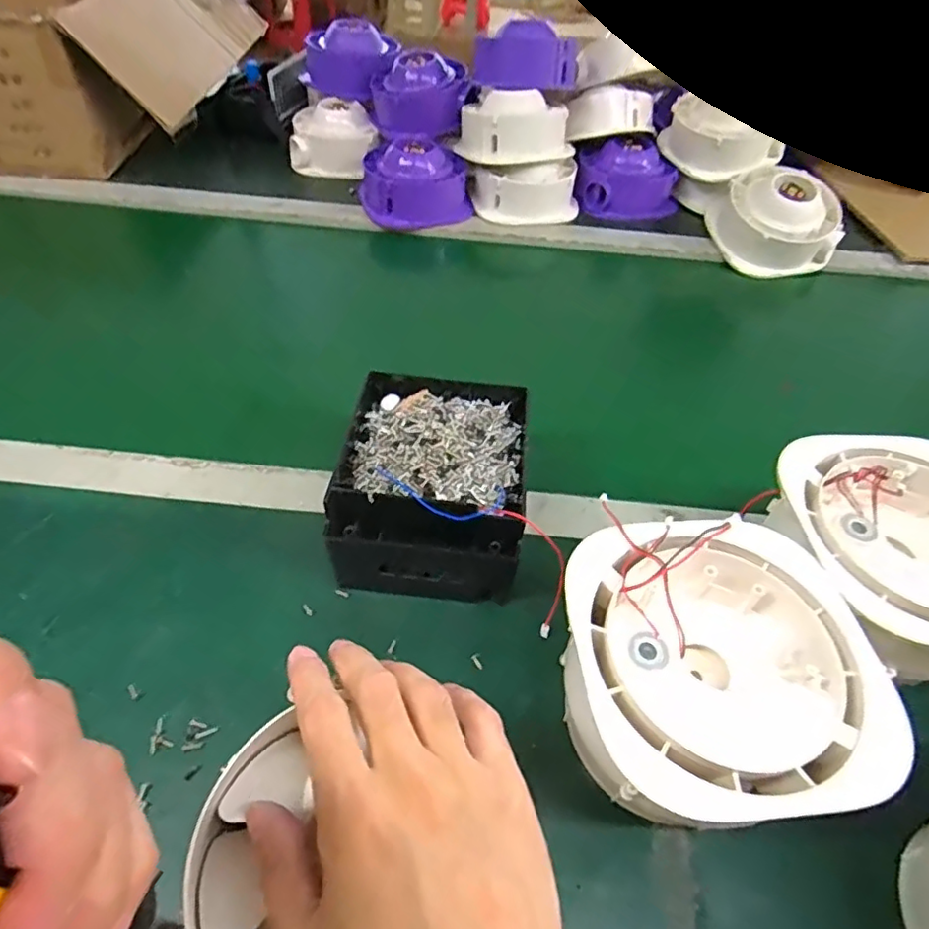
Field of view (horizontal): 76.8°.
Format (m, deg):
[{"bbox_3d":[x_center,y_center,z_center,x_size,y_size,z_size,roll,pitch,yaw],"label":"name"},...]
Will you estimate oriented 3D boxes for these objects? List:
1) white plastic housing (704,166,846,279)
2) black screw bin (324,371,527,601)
[{"bbox_3d":[0.381,-0.304,0.722,0.132,0.087,0.121,-8,49,-11],"label":"white plastic housing"},{"bbox_3d":[-0.021,0.010,0.408,0.118,0.074,0.146,6,48,1],"label":"black screw bin"}]

